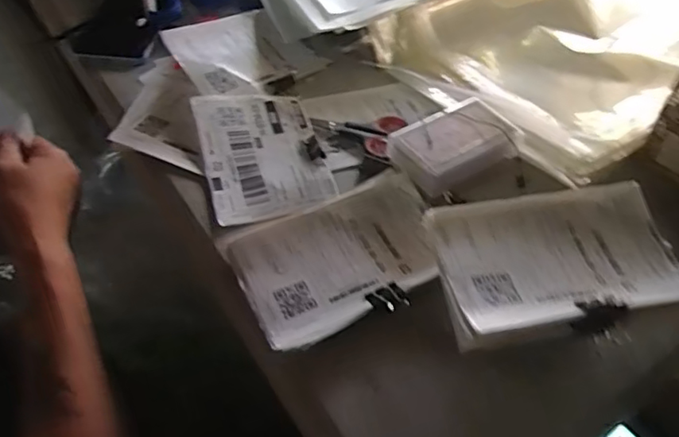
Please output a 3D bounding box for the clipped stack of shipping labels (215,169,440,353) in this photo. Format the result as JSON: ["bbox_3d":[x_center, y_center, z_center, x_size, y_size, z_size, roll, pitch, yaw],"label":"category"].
[{"bbox_3d":[0.000,0.030,0.431,0.150,0.018,0.113,-18,53,-15],"label":"clipped stack of shipping labels"}]

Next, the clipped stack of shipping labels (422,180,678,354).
[{"bbox_3d":[0.140,0.026,0.371,0.159,0.019,0.105,-9,51,-8],"label":"clipped stack of shipping labels"}]

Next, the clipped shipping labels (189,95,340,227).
[{"bbox_3d":[-0.068,-0.061,0.509,0.103,0.017,0.154,-13,52,-11],"label":"clipped shipping labels"}]

